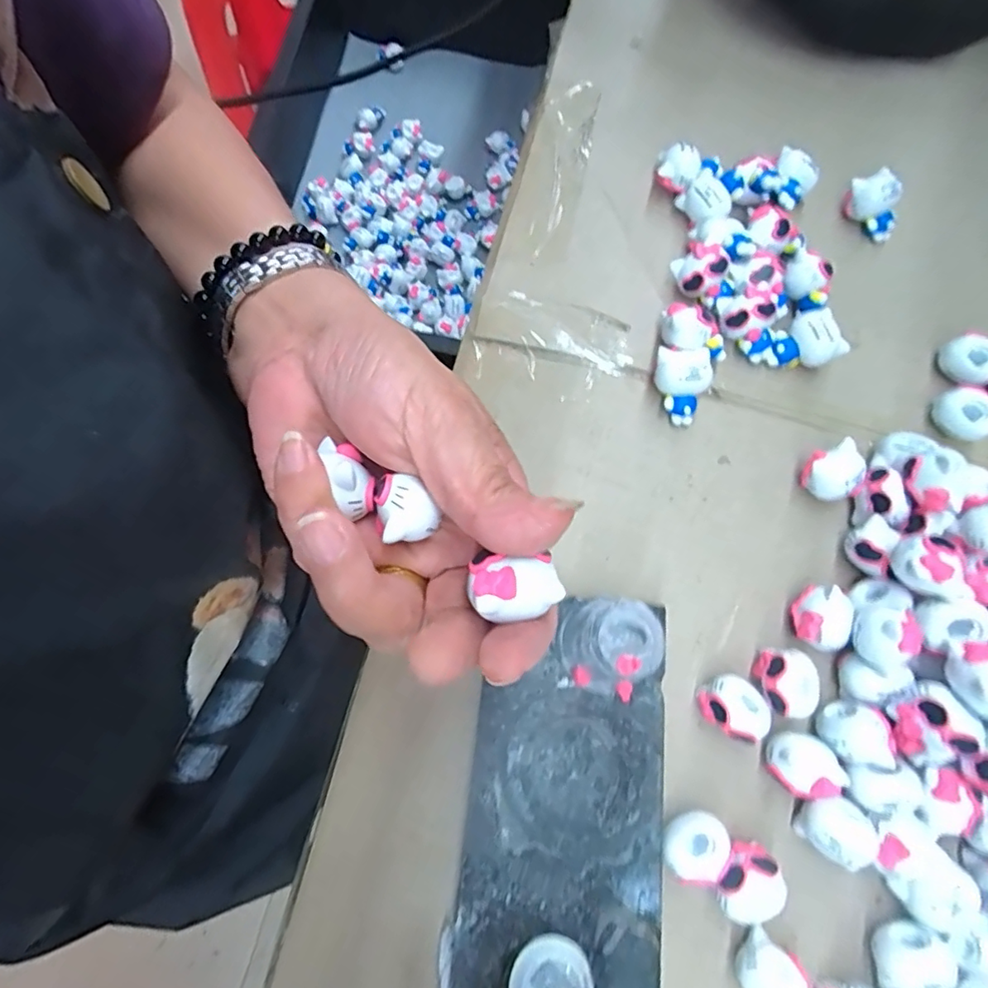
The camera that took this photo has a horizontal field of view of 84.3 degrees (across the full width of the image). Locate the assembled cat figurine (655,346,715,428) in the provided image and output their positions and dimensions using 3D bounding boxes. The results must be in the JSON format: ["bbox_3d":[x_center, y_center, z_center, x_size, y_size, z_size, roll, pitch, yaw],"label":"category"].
[{"bbox_3d":[0.090,-0.051,0.261,0.024,0.023,0.032,0,75,0],"label":"assembled cat figurine"}]

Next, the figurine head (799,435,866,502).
[{"bbox_3d":[0.155,-0.008,0.253,0.023,0.025,0.024,0,75,0],"label":"figurine head"}]

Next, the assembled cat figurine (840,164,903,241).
[{"bbox_3d":[0.210,-0.159,0.299,0.013,0.025,0.032,-34,78,-9],"label":"assembled cat figurine"}]

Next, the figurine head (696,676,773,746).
[{"bbox_3d":[0.099,0.089,0.228,0.026,0.020,0.022,24,76,6],"label":"figurine head"}]

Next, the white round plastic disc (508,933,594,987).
[{"bbox_3d":[0.020,0.169,0.189,0.028,0.007,0.025,0,75,0],"label":"white round plastic disc"}]

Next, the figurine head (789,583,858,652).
[{"bbox_3d":[0.141,0.054,0.237,0.021,0.019,0.025,16,75,4],"label":"figurine head"}]

